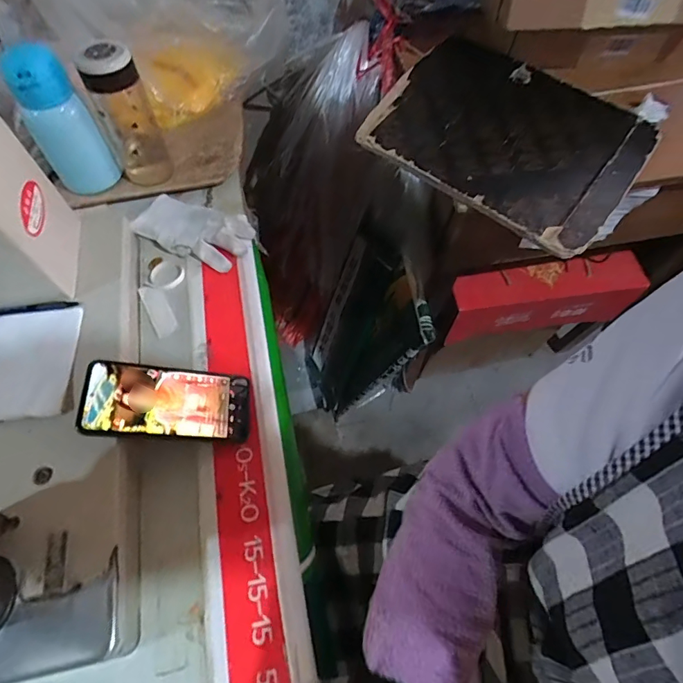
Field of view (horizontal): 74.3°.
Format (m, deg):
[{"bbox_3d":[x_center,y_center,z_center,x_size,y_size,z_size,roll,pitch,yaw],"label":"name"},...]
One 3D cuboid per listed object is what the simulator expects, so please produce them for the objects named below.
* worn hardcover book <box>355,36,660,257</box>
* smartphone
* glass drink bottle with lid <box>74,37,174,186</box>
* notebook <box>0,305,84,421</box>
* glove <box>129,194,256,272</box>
[{"bbox_3d":[0.245,-0.310,0.666,0.363,0.031,0.293,34,67,16],"label":"worn hardcover book"},{"bbox_3d":[-0.180,0.062,0.474,0.162,0.010,0.077,9,59,-23],"label":"smartphone"},{"bbox_3d":[-0.287,-0.303,0.603,0.068,0.168,0.073,-21,64,-12],"label":"glass drink bottle with lid"},{"bbox_3d":[-0.365,0.028,0.476,0.159,0.010,0.126,-10,62,-6],"label":"notebook"},{"bbox_3d":[-0.205,-0.160,0.628,0.162,0.019,0.090,23,64,11],"label":"glove"}]

